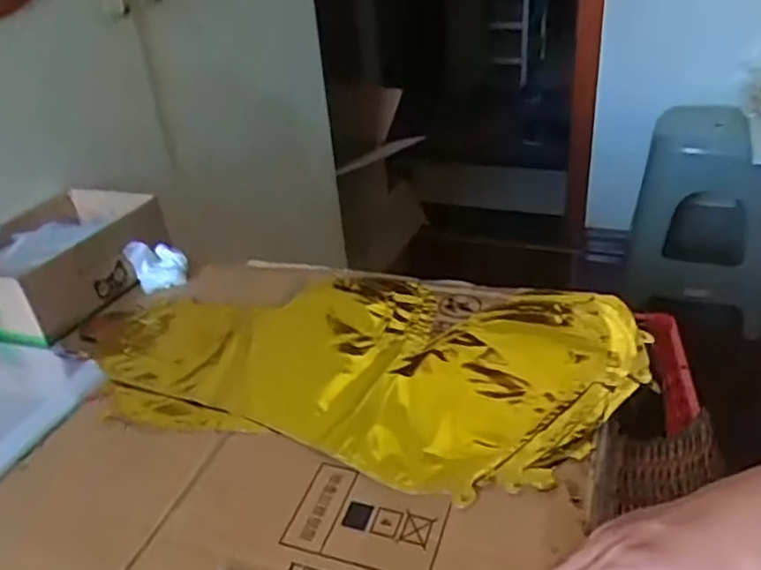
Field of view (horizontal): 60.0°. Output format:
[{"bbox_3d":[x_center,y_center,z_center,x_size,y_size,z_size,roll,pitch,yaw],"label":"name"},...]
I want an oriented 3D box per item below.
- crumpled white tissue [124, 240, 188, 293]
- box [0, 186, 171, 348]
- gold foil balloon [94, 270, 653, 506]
[{"bbox_3d":[-0.224,-0.024,0.661,0.053,0.037,0.039,-16,33,-16],"label":"crumpled white tissue"},{"bbox_3d":[-0.321,-0.027,0.660,0.152,0.065,0.191,6,33,20],"label":"box"},{"bbox_3d":[-0.023,0.061,0.541,0.426,0.035,0.235,7,34,21],"label":"gold foil balloon"}]

